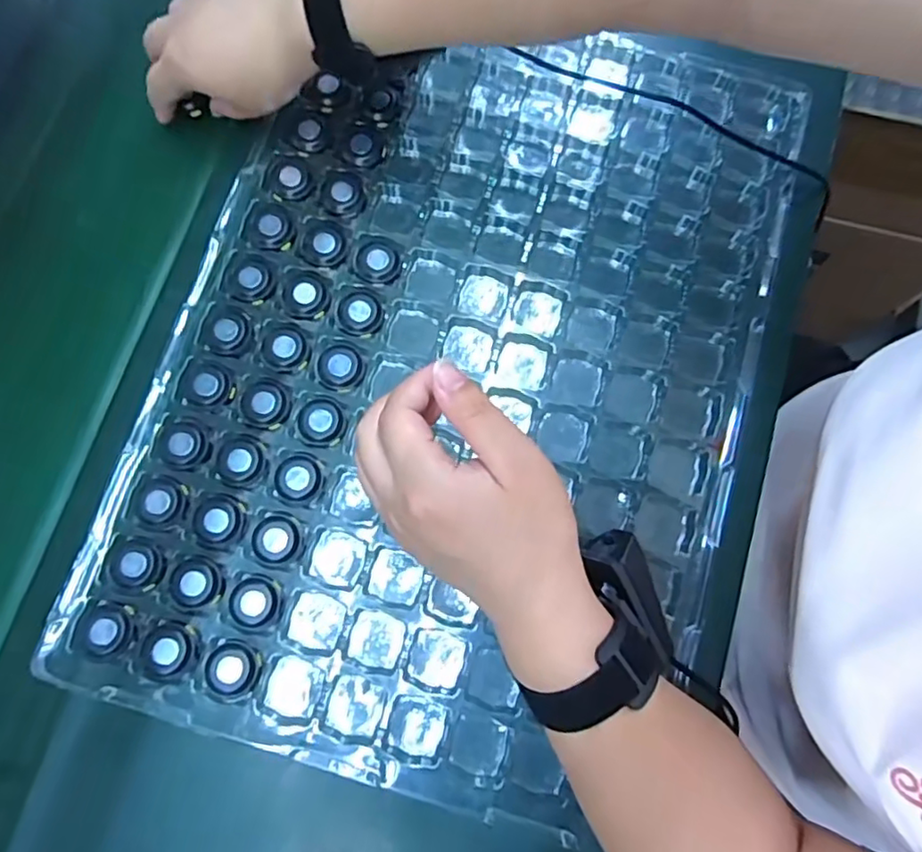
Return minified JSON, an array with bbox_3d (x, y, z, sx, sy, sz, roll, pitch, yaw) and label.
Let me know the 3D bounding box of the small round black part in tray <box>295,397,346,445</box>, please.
[{"bbox_3d":[-0.086,-0.003,0.381,0.029,0.004,0.028,0,76,0],"label":"small round black part in tray"}]

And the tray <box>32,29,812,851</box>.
[{"bbox_3d":[0.003,-0.045,0.396,0.354,0.025,0.498,15,77,3],"label":"tray"}]

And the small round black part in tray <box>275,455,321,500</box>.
[{"bbox_3d":[-0.098,0.031,0.371,0.027,0.004,0.027,0,76,0],"label":"small round black part in tray"}]

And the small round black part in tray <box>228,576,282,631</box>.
[{"bbox_3d":[-0.119,0.102,0.358,0.028,0.005,0.029,0,76,0],"label":"small round black part in tray"}]

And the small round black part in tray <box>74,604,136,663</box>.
[{"bbox_3d":[-0.197,0.115,0.342,0.027,0.005,0.029,0,76,0],"label":"small round black part in tray"}]

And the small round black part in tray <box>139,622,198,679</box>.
[{"bbox_3d":[-0.162,0.124,0.342,0.029,0.004,0.028,0,76,0],"label":"small round black part in tray"}]

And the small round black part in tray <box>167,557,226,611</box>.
[{"bbox_3d":[-0.153,0.091,0.356,0.029,0.004,0.029,0,76,0],"label":"small round black part in tray"}]

